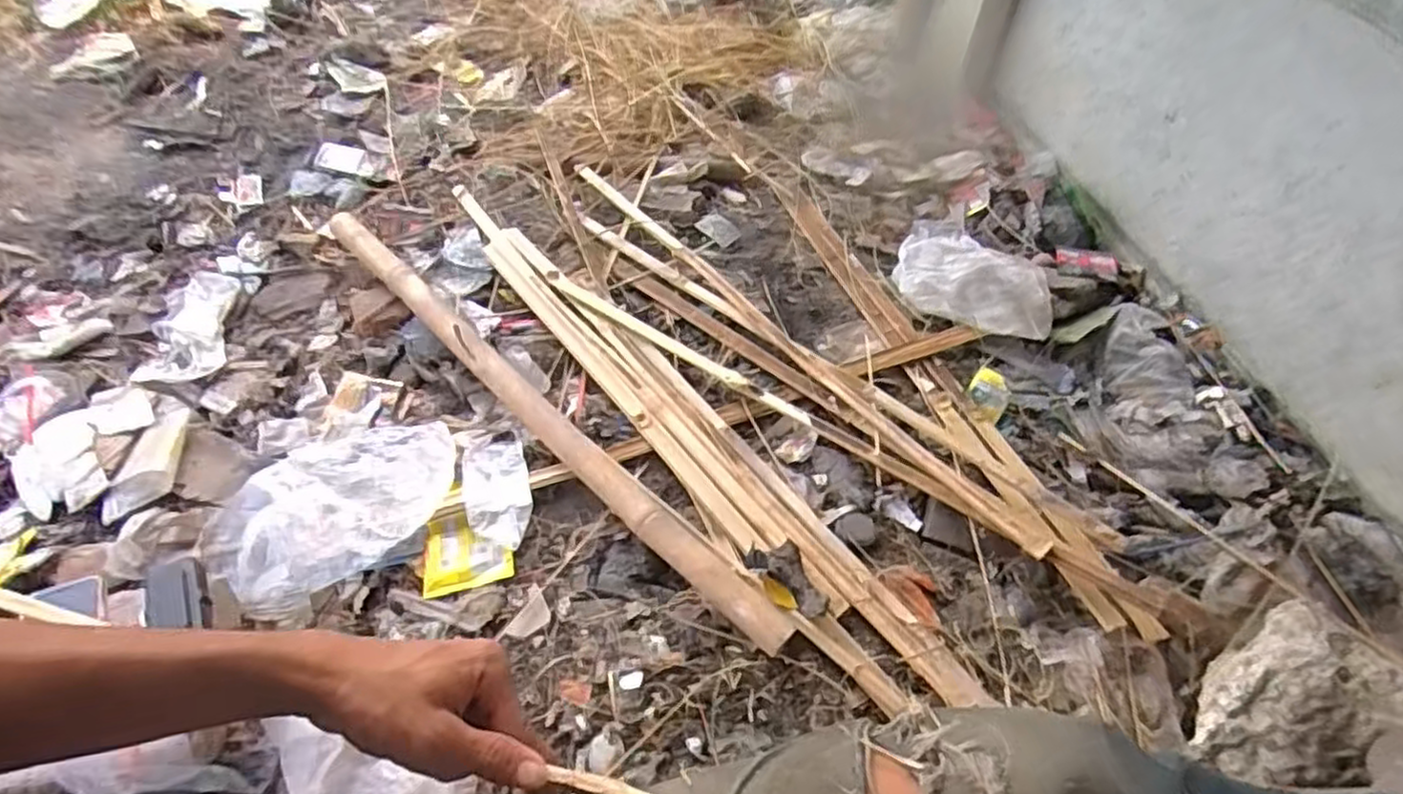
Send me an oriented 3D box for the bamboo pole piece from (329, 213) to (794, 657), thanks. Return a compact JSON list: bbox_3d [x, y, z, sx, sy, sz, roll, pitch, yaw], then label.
[{"bbox_3d":[-0.232,-0.002,0.958,0.891,0.060,0.050,38,58,26],"label":"bamboo pole piece"}]

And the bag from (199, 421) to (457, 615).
[{"bbox_3d":[-0.431,0.119,0.885,0.198,0.039,0.281,31,56,21],"label":"bag"}]

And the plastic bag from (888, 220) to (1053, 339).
[{"bbox_3d":[0.425,-0.206,1.136,0.232,0.048,0.229,20,55,15],"label":"plastic bag"}]

